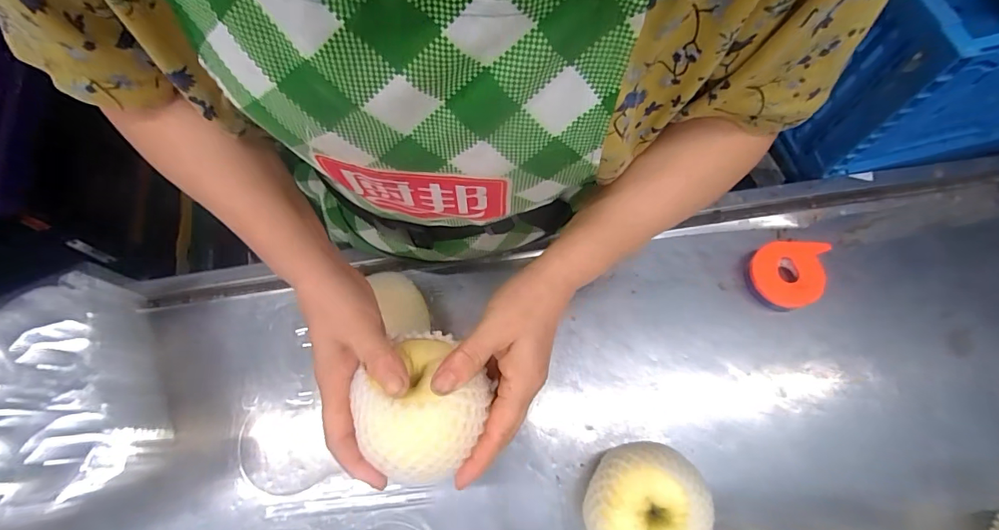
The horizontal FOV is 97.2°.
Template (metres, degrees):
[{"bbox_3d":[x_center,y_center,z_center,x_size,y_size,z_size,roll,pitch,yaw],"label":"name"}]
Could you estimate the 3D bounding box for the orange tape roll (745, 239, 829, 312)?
[{"bbox_3d":[0.312,0.011,0.476,0.069,0.026,0.074,4,67,4],"label":"orange tape roll"}]

